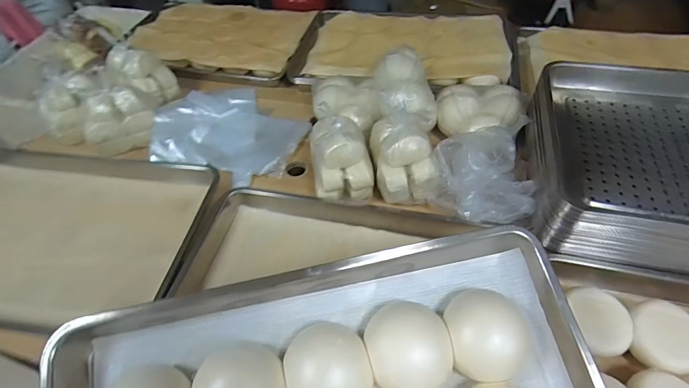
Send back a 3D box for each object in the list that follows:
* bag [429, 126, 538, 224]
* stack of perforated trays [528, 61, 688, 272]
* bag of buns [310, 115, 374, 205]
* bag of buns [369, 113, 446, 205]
[{"bbox_3d":[0.258,-0.034,0.738,0.168,0.106,0.145,-4,49,1],"label":"bag"},{"bbox_3d":[0.668,-0.051,0.697,0.618,0.117,0.401,8,50,11],"label":"stack of perforated trays"},{"bbox_3d":[-0.006,-0.076,0.796,0.120,0.139,0.137,-7,49,-2],"label":"bag of buns"},{"bbox_3d":[0.120,-0.070,0.788,0.116,0.134,0.168,-8,49,-3],"label":"bag of buns"}]

